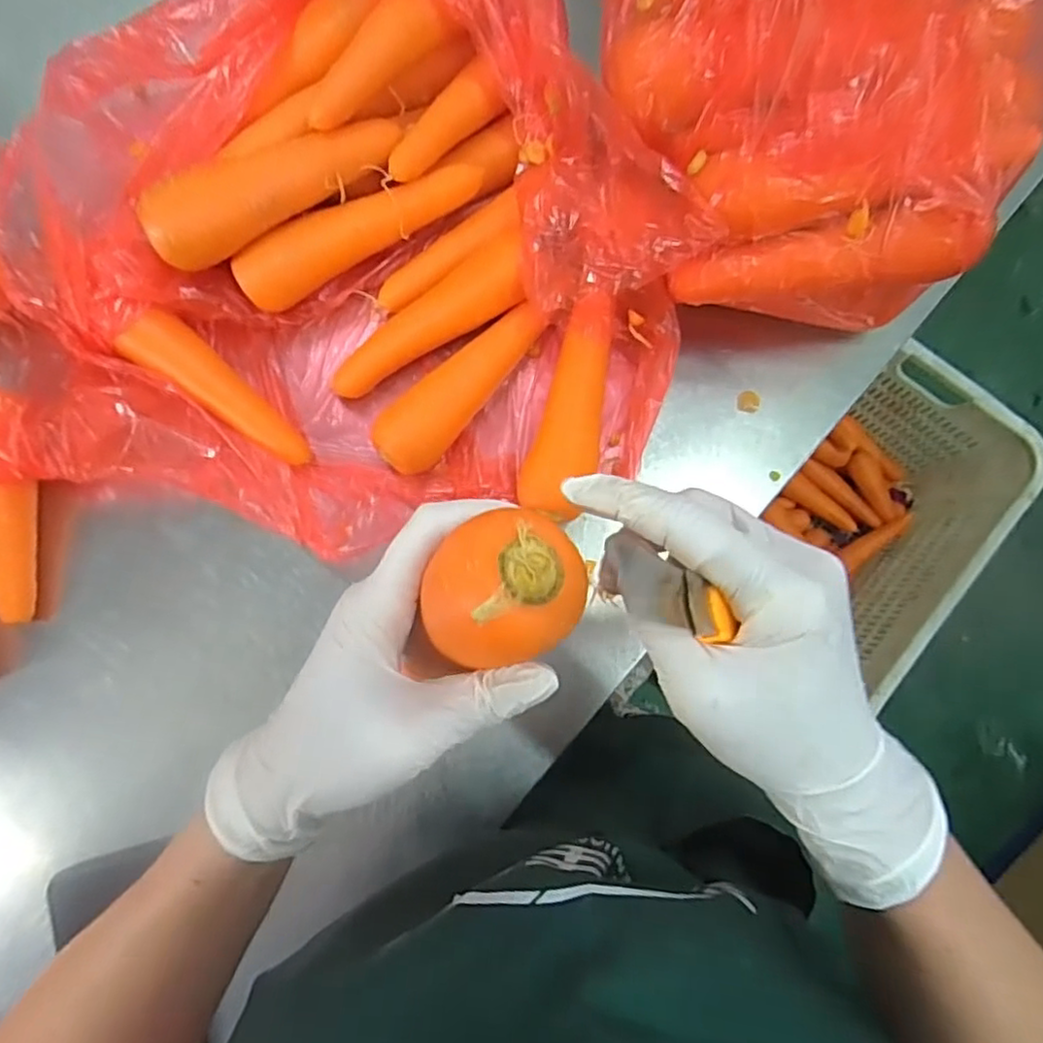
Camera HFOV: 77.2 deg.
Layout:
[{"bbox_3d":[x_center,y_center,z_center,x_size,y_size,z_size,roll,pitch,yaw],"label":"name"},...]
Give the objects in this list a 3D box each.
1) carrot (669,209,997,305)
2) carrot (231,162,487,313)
[{"bbox_3d":[0.171,-0.149,0.376,0.161,0.032,0.030,-2,81,20],"label":"carrot"},{"bbox_3d":[-0.111,-0.199,0.451,0.174,0.038,0.033,-25,82,-3],"label":"carrot"}]

